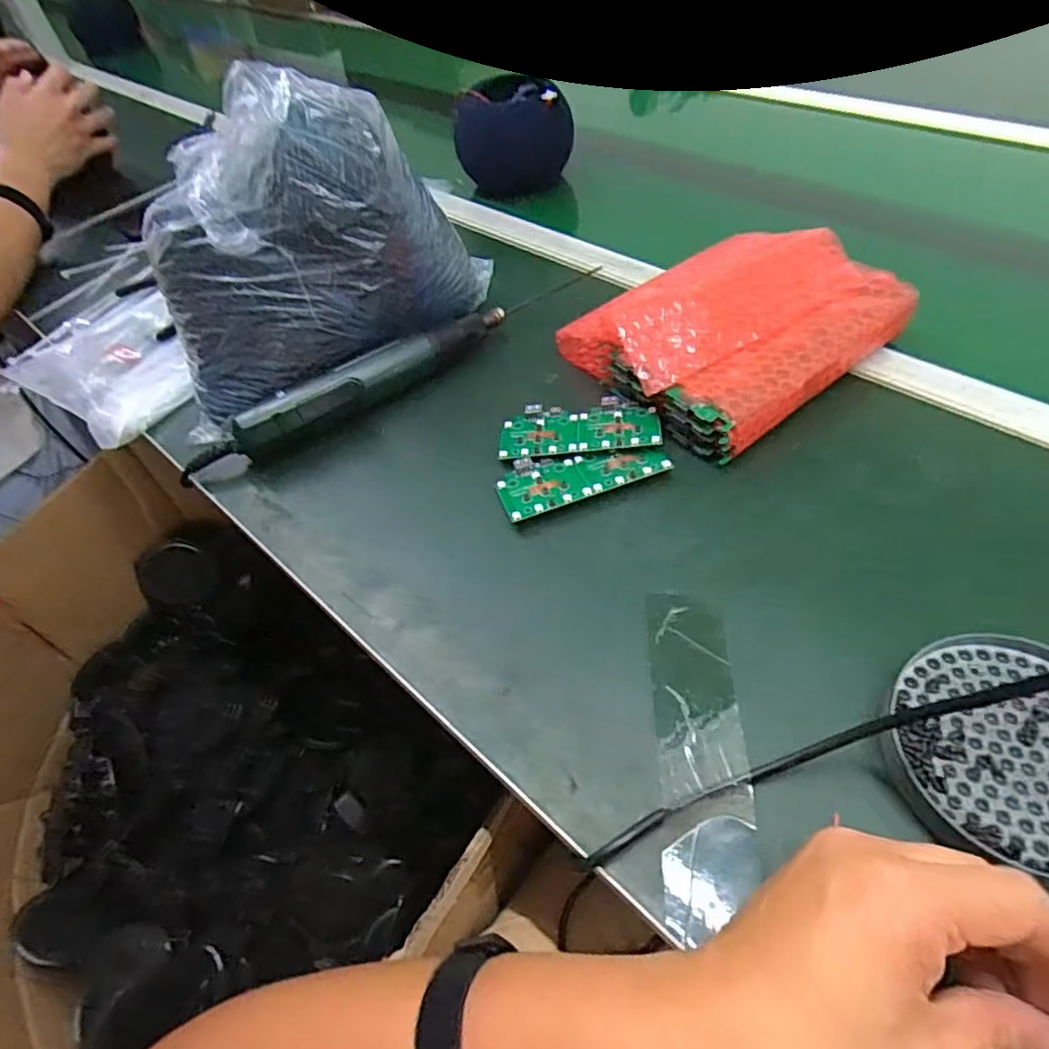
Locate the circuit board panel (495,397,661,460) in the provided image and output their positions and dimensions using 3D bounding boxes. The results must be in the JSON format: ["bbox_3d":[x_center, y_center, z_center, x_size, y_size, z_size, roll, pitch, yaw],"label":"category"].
[{"bbox_3d":[0.040,-0.074,0.479,0.115,0.010,0.054,-4,52,5],"label":"circuit board panel"}]

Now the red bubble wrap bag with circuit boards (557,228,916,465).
[{"bbox_3d":[0.158,-0.162,0.498,0.213,0.077,0.185,-35,55,-19],"label":"red bubble wrap bag with circuit boards"}]

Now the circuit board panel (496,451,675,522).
[{"bbox_3d":[0.040,-0.038,0.455,0.116,0.004,0.051,-18,46,-5],"label":"circuit board panel"}]

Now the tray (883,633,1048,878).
[{"bbox_3d":[0.238,0.105,0.307,0.110,0.013,0.113,-4,52,5],"label":"tray"}]

